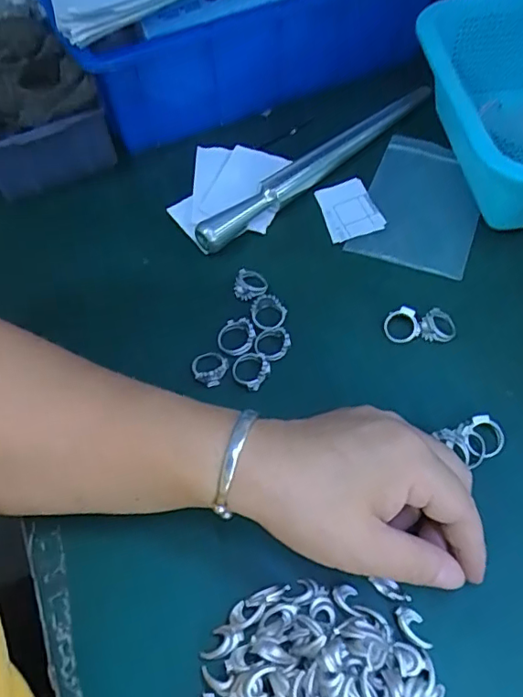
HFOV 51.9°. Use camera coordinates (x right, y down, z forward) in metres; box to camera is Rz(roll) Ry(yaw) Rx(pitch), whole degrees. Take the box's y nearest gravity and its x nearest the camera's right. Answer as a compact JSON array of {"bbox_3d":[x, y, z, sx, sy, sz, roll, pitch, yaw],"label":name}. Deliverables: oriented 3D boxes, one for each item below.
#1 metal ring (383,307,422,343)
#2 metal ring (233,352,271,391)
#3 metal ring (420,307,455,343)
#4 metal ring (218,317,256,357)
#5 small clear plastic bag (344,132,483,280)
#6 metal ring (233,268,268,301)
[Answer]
[{"bbox_3d":[0.085,-0.014,0.328,0.021,0.004,0.021,1,94,9],"label":"metal ring"},{"bbox_3d":[-0.007,0.012,0.321,0.022,0.006,0.022,-2,59,3],"label":"metal ring"},{"bbox_3d":[0.108,-0.014,0.327,0.021,0.007,0.021,-2,59,3],"label":"metal ring"},{"bbox_3d":[-0.016,-0.008,0.331,0.023,0.010,0.022,-2,59,3],"label":"metal ring"},{"bbox_3d":[0.116,-0.104,0.383,0.078,0.007,0.123,19,62,15],"label":"small clear plastic bag"},{"bbox_3d":[-0.007,-0.043,0.352,0.020,0.008,0.019,-2,59,3],"label":"metal ring"}]

